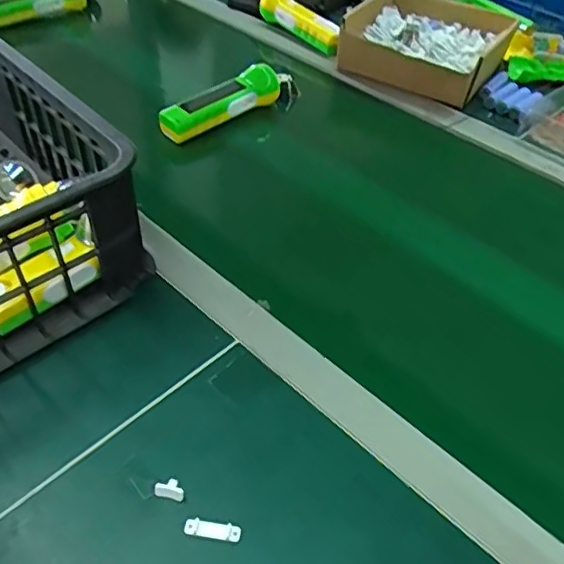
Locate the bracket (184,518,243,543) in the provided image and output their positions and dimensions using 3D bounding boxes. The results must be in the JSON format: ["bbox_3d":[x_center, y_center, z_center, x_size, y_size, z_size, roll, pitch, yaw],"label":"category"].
[{"bbox_3d":[-0.046,0.164,0.390,0.037,0.005,0.011,9,46,6],"label":"bracket"}]

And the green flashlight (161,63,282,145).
[{"bbox_3d":[-0.073,-0.231,0.747,0.185,0.044,0.046,-32,55,-30],"label":"green flashlight"}]

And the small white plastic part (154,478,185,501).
[{"bbox_3d":[-0.077,0.142,0.406,0.020,0.010,0.013,6,45,3],"label":"small white plastic part"}]

